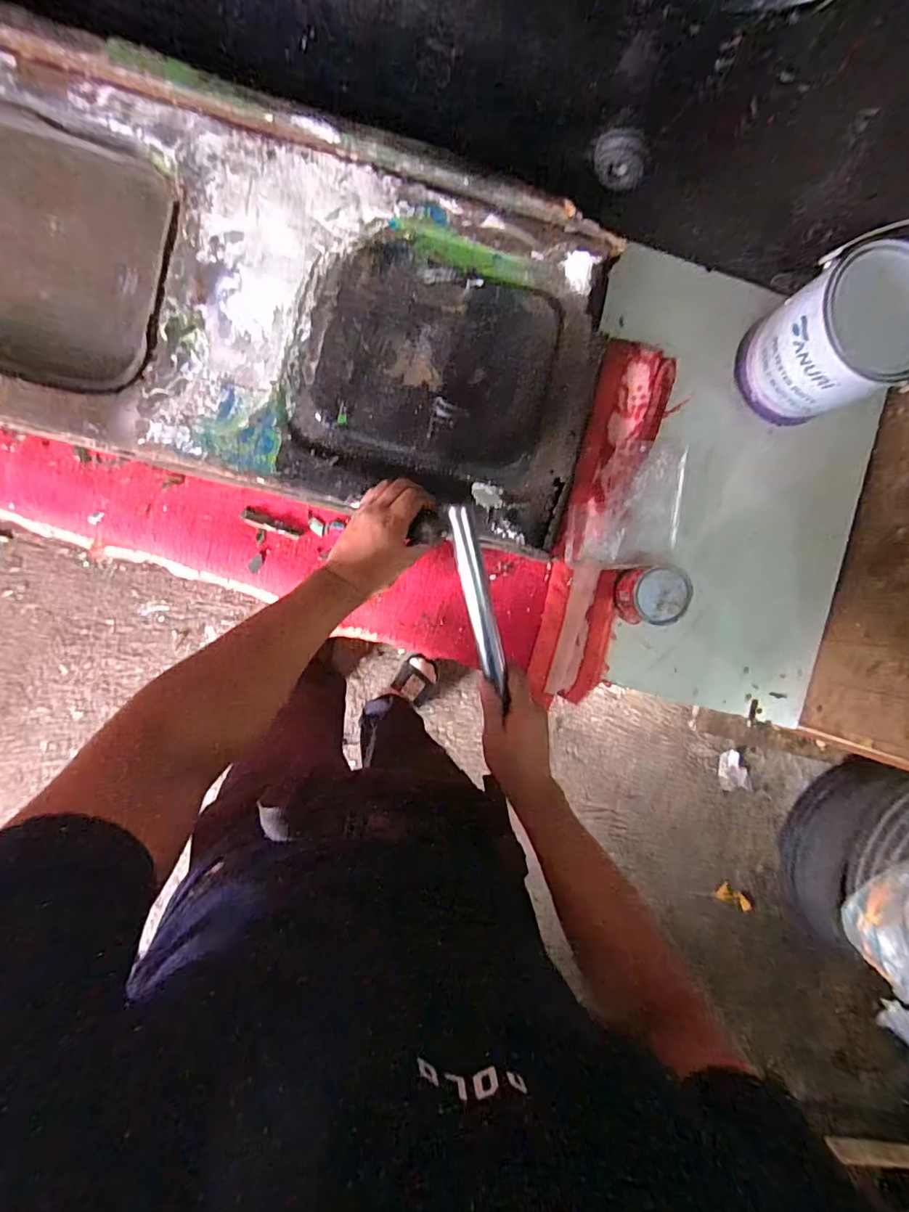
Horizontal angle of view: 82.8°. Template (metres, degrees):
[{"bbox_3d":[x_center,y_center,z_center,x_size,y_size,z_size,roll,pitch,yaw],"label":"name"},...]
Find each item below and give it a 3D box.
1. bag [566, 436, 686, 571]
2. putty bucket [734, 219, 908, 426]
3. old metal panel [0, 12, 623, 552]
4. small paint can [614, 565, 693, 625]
[{"bbox_3d":[0.216,-0.124,0.644,0.159,0.029,0.153,0,91,-7],"label":"bag"},{"bbox_3d":[0.465,-0.323,0.598,0.161,0.193,0.158,0,91,-7],"label":"putty bucket"},{"bbox_3d":[-0.315,-0.348,0.536,0.959,0.032,0.359,13,93,-7],"label":"old metal panel"},{"bbox_3d":[0.246,-0.013,0.641,0.073,0.053,0.071,0,91,-7],"label":"small paint can"}]

